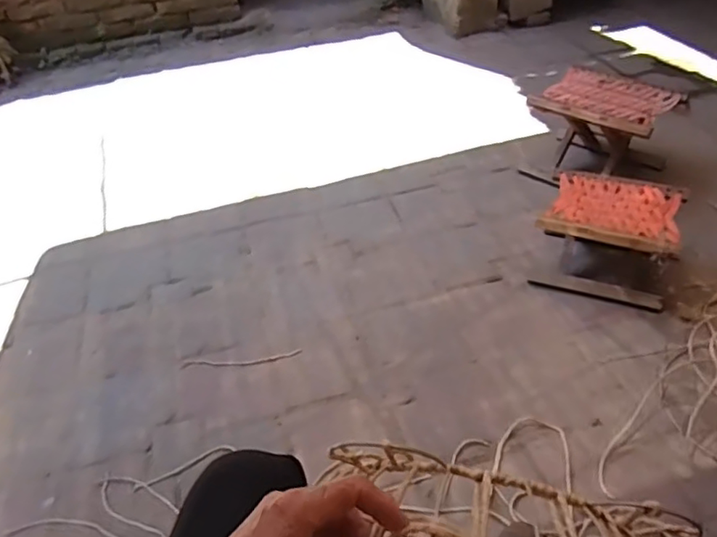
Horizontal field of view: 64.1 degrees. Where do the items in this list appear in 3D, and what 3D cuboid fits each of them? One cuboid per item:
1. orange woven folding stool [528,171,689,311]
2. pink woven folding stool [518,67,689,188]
[{"bbox_3d":[0.557,-0.063,1.296,0.274,0.193,0.232,15,45,20],"label":"orange woven folding stool"},{"bbox_3d":[0.656,-0.370,1.601,0.297,0.236,0.330,-34,50,-27],"label":"pink woven folding stool"}]

